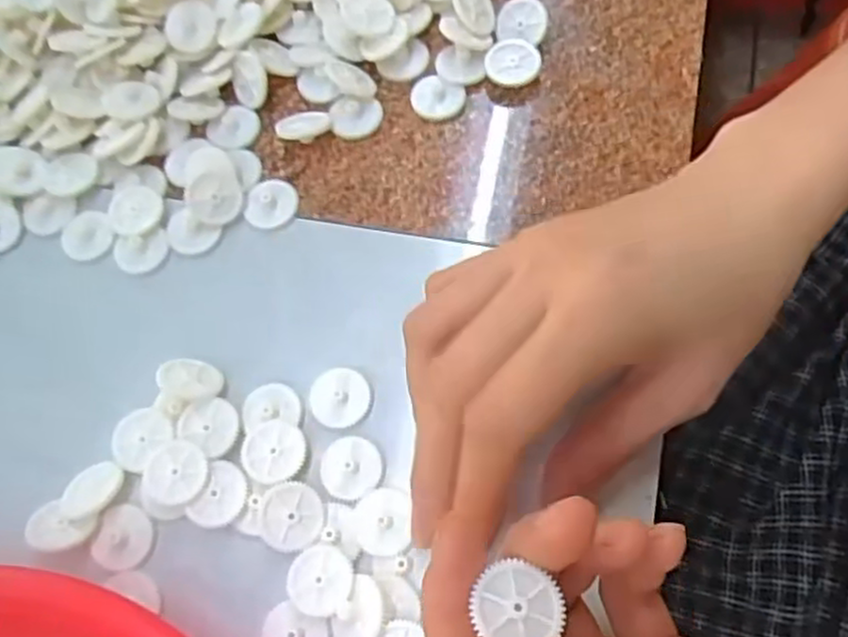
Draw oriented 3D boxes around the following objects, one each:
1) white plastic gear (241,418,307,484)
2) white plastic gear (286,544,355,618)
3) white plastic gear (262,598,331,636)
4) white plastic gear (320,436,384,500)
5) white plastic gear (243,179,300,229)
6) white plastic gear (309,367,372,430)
[{"bbox_3d":[-0.051,0.045,0.248,0.023,0.004,0.021,-2,69,4],"label":"white plastic gear"},{"bbox_3d":[-0.033,0.083,0.233,0.021,0.006,0.020,-2,69,4],"label":"white plastic gear"},{"bbox_3d":[-0.041,0.100,0.230,0.021,0.004,0.018,19,72,11],"label":"white plastic gear"},{"bbox_3d":[-0.024,0.051,0.249,0.022,0.005,0.020,-2,69,4],"label":"white plastic gear"},{"bbox_3d":[-0.060,-0.046,0.289,0.022,0.004,0.020,-2,69,4],"label":"white plastic gear"},{"bbox_3d":[-0.030,0.028,0.259,0.022,0.004,0.021,-2,69,4],"label":"white plastic gear"}]

